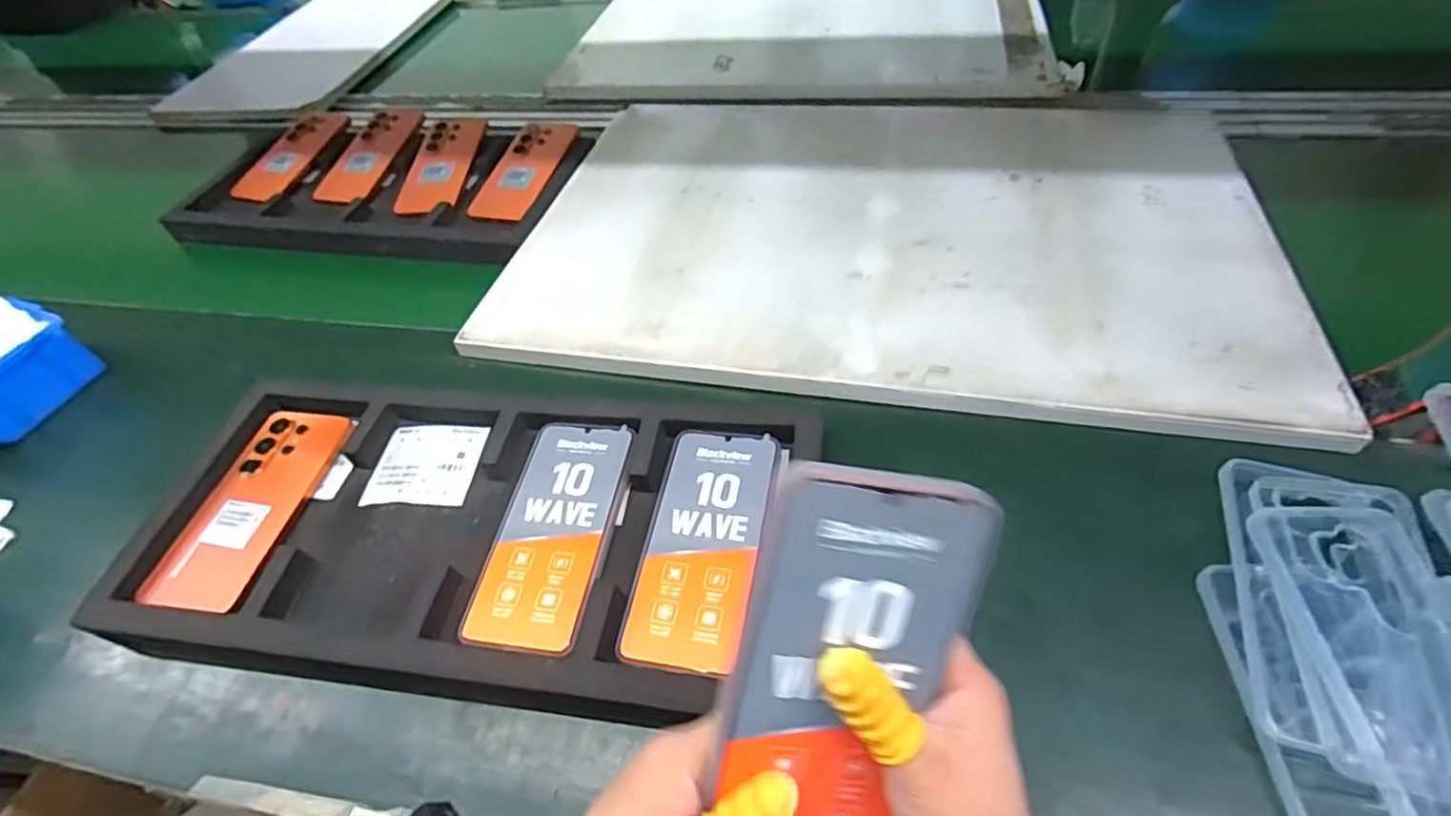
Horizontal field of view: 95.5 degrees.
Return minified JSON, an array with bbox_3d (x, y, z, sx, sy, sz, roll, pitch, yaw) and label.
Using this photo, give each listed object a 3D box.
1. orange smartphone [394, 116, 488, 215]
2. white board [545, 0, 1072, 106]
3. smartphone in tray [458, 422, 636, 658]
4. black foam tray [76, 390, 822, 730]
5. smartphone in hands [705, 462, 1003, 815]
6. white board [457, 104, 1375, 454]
[{"bbox_3d":[-0.347,-0.301,0.806,0.077,0.007,0.183,1,57,5],"label":"orange smartphone"},{"bbox_3d":[0.115,-0.582,1.003,0.672,0.015,0.490,2,49,8],"label":"white board"},{"bbox_3d":[-0.119,0.082,0.459,0.081,0.014,0.170,3,49,10],"label":"smartphone in tray"},{"bbox_3d":[-0.192,0.083,0.472,0.455,0.031,0.230,5,50,11],"label":"black foam tray"},{"bbox_3d":[0.040,0.104,0.239,0.079,0.170,0.006,11,13,-12],"label":"smartphone in hands"},{"bbox_3d":[0.144,-0.180,0.646,0.679,0.017,0.439,6,52,13],"label":"white board"}]

